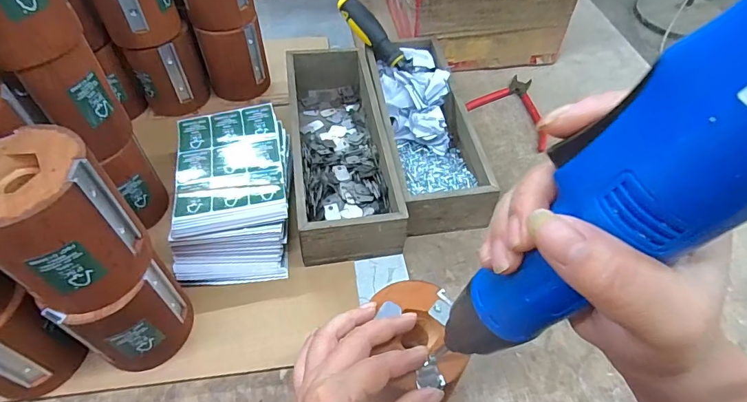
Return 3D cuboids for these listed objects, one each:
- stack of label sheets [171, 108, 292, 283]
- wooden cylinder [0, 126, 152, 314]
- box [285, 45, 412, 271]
[{"bbox_3d":[-0.142,-0.010,0.456,0.114,0.065,0.177,-5,52,-6],"label":"stack of label sheets"},{"bbox_3d":[-0.202,0.013,0.282,0.078,0.095,0.077,32,58,21],"label":"wooden cylinder"},{"bbox_3d":[-0.040,-0.069,0.505,0.102,0.069,0.297,-6,53,-7],"label":"box"}]

